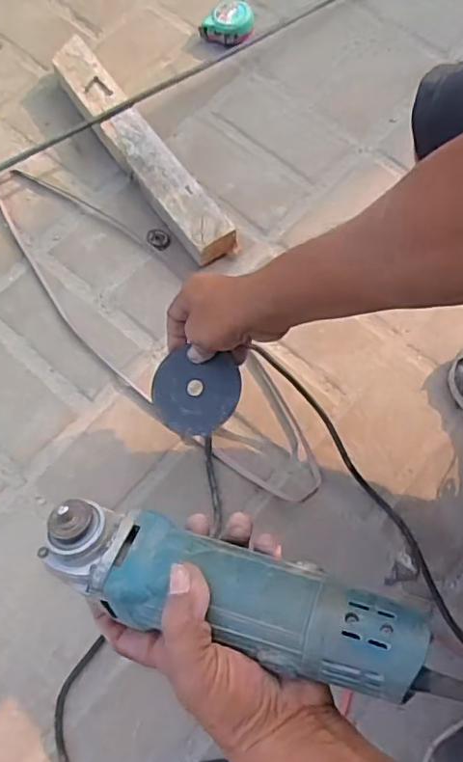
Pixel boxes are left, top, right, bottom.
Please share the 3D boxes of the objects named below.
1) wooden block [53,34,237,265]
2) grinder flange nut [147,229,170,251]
[{"bbox_3d":[-0.126,-0.314,0.800,0.060,0.049,0.389,-33,74,-12],"label":"wooden block"},{"bbox_3d":[-0.096,-0.187,0.776,0.031,0.014,0.026,30,72,10],"label":"grinder flange nut"}]

